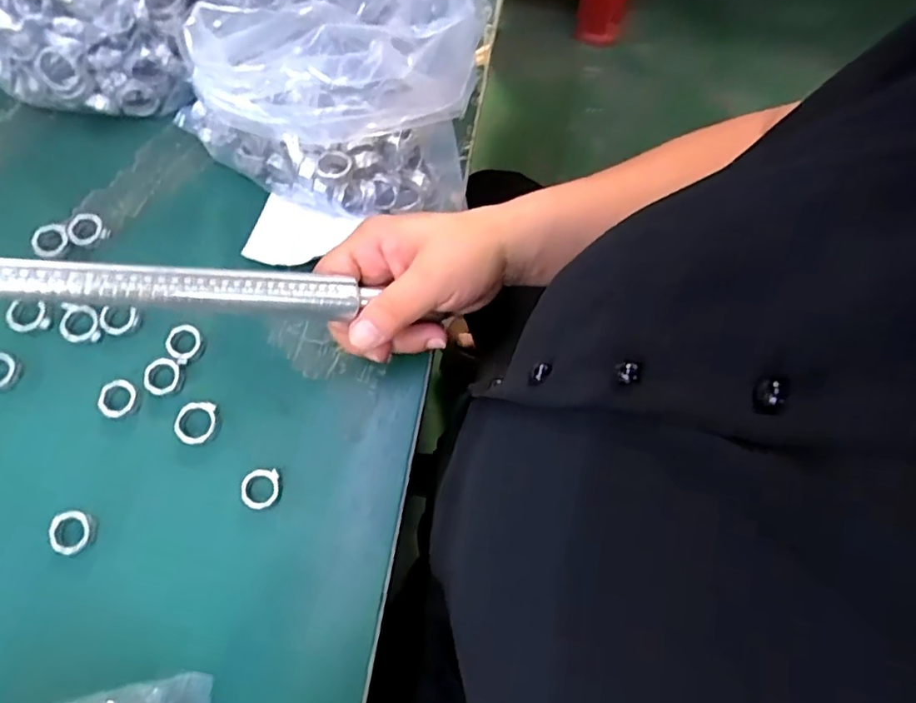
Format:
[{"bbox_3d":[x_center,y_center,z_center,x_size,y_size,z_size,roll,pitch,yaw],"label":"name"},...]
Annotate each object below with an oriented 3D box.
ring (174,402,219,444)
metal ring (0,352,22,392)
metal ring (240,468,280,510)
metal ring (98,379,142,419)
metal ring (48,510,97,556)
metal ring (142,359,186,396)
[{"bbox_3d":[-0.151,0.041,0.337,0.023,0.006,0.023,0,74,-2],"label":"ring"},{"bbox_3d":[-0.270,0.011,0.342,0.023,0.004,0.022,0,74,-2],"label":"metal ring"},{"bbox_3d":[-0.112,0.078,0.329,0.021,0.004,0.021,0,74,-2],"label":"metal ring"},{"bbox_3d":[-0.197,0.027,0.338,0.023,0.004,0.022,0,74,-2],"label":"metal ring"},{"bbox_3d":[-0.212,0.098,0.320,0.024,0.004,0.023,0,74,-2],"label":"metal ring"},{"bbox_3d":[-0.173,0.015,0.343,0.021,0.004,0.022,0,74,-2],"label":"metal ring"}]

